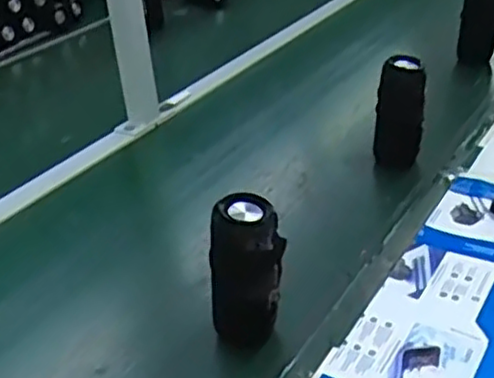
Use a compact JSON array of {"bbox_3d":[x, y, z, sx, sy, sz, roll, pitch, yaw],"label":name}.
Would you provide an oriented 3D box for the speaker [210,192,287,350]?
[{"bbox_3d":[0.003,0.091,0.702,0.057,0.164,0.057,-5,29,3],"label":"speaker"}]

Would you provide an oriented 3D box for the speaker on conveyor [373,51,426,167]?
[{"bbox_3d":[0.214,-0.100,0.996,0.070,0.158,0.056,-1,30,9],"label":"speaker on conveyor"}]

